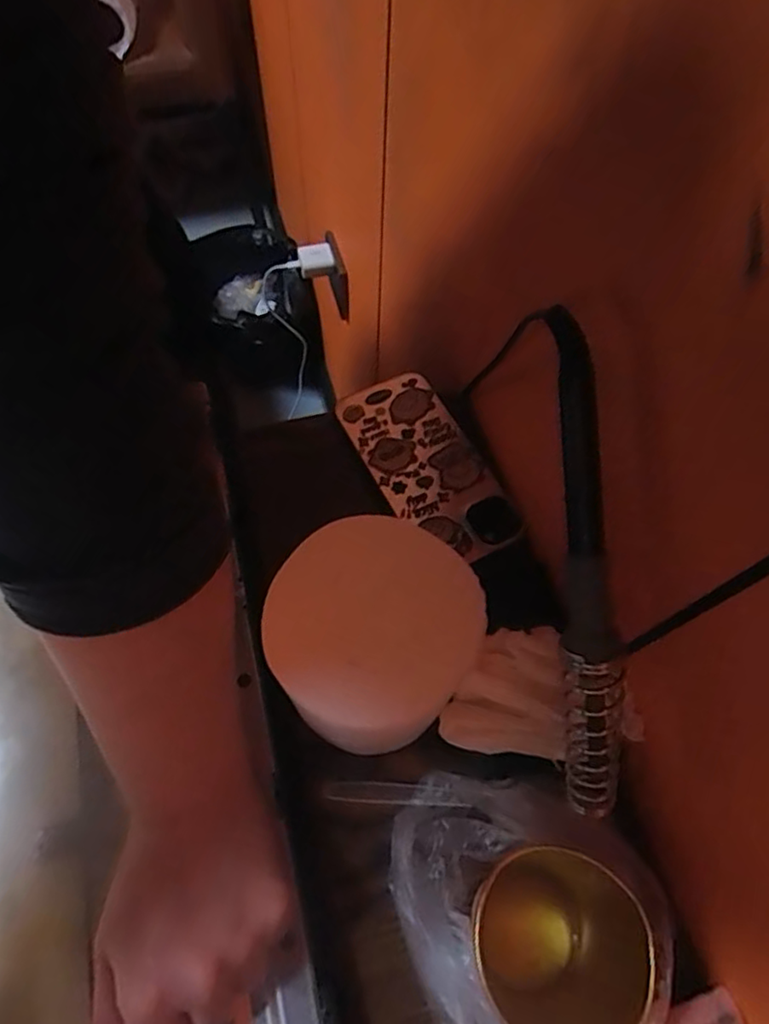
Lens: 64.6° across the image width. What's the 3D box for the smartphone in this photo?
[{"bbox_3d":[0.028,-0.031,0.399,0.068,0.012,0.142,-26,66,-15],"label":"smartphone"}]

